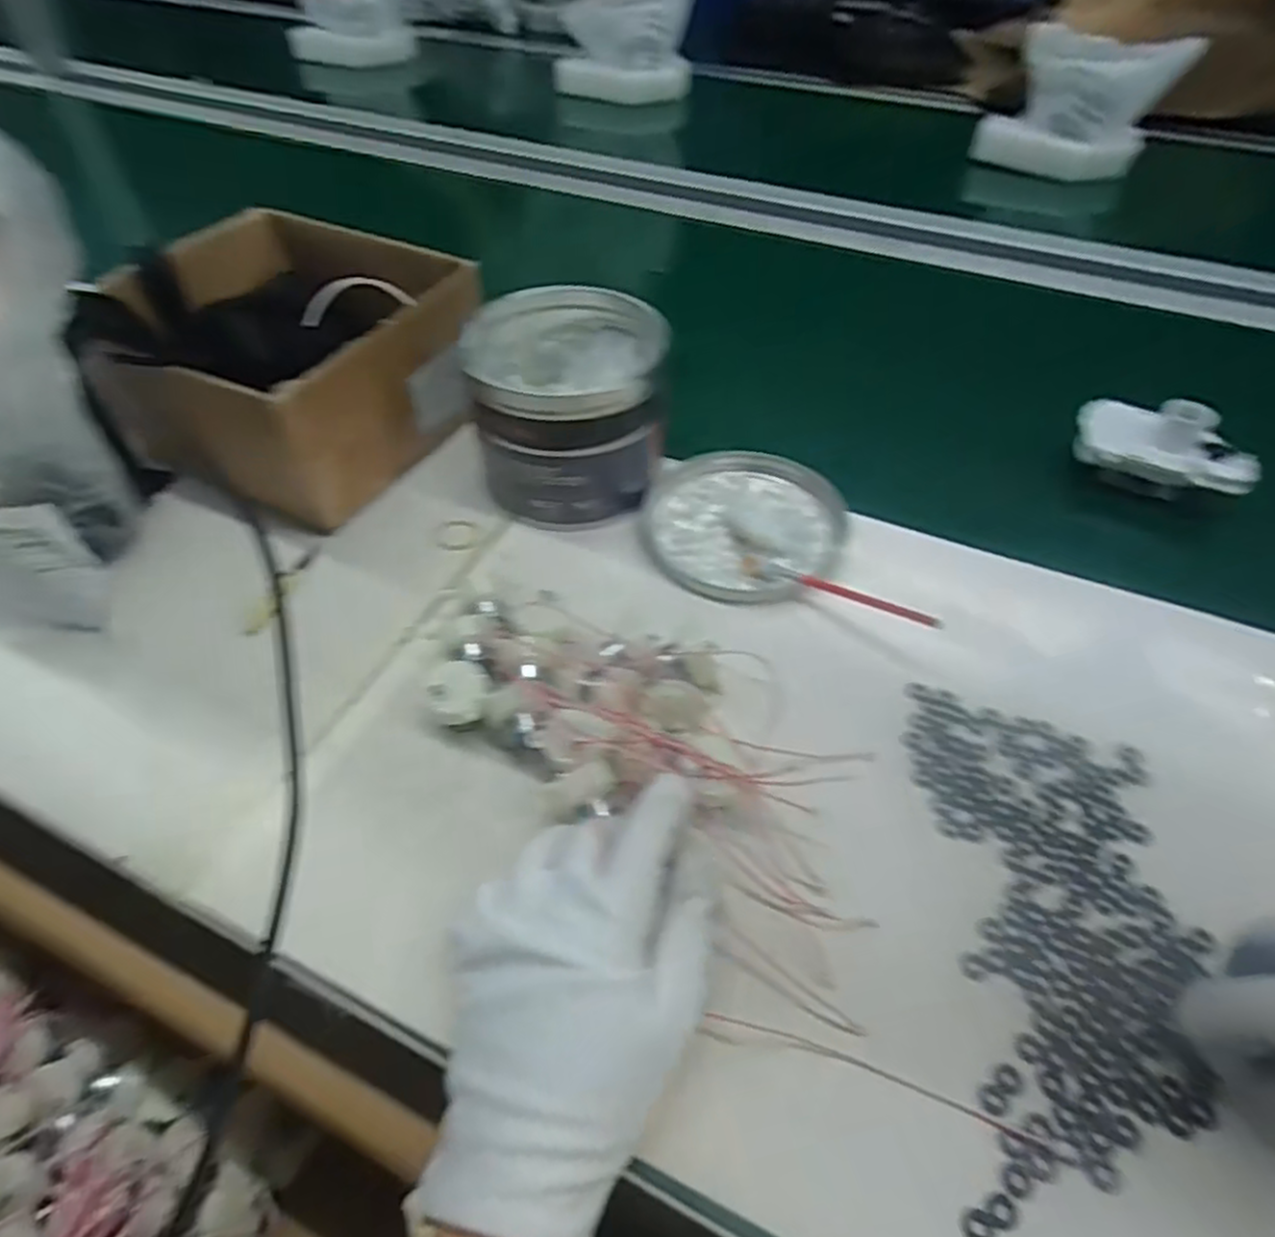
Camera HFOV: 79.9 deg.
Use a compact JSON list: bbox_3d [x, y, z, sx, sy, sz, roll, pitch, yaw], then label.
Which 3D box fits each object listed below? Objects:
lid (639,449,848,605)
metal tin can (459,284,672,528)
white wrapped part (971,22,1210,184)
[{"bbox_3d":[0.070,-0.064,0.510,0.128,0.019,0.134,0,49,0],"label":"lid"},{"bbox_3d":[-0.044,-0.145,0.507,0.127,0.098,0.133,0,49,0],"label":"metal tin can"},{"bbox_3d":[0.524,-0.609,0.913,0.192,0.153,0.051,28,54,22],"label":"white wrapped part"}]

